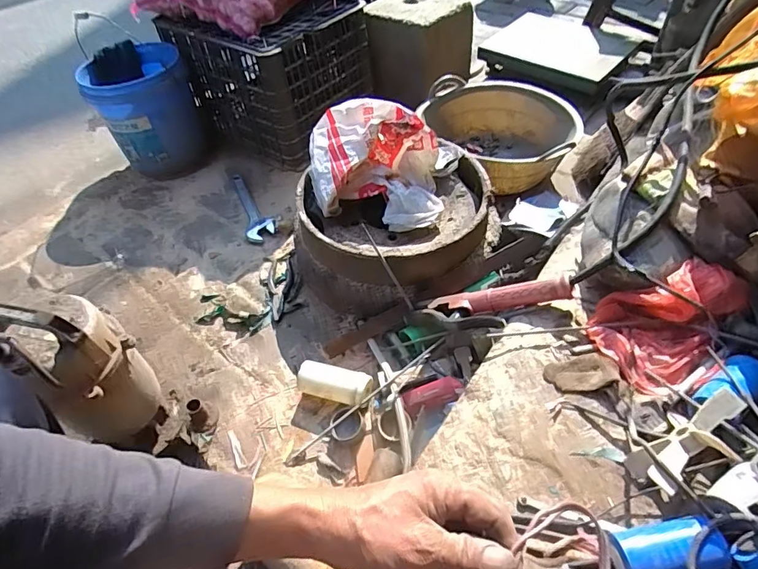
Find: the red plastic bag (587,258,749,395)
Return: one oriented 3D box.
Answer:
[{"bbox_3d":[0.386,0.043,0.637,0.189,0.079,0.136,-28,53,-21],"label":"red plastic bag"}]

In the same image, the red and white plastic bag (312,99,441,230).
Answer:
[{"bbox_3d":[-0.010,-0.239,0.933,0.255,0.144,0.223,-3,48,0],"label":"red and white plastic bag"}]

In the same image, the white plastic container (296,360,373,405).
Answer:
[{"bbox_3d":[-0.077,0.165,0.804,0.126,0.041,0.054,15,51,16],"label":"white plastic container"}]

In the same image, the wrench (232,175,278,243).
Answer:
[{"bbox_3d":[-0.322,-0.212,1.212,0.072,0.029,0.305,-16,49,-11],"label":"wrench"}]

